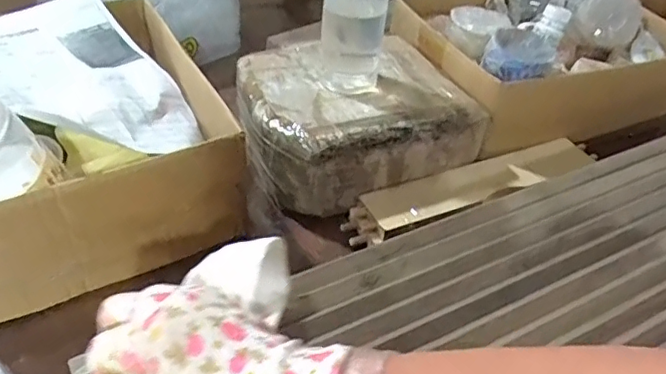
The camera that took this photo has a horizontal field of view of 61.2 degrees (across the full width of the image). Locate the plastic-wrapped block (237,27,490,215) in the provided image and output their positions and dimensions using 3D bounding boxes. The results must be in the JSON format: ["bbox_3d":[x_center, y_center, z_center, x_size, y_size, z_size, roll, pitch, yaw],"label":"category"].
[{"bbox_3d":[0.020,-0.079,0.632,0.228,0.088,0.186,-16,44,-22],"label":"plastic-wrapped block"}]

